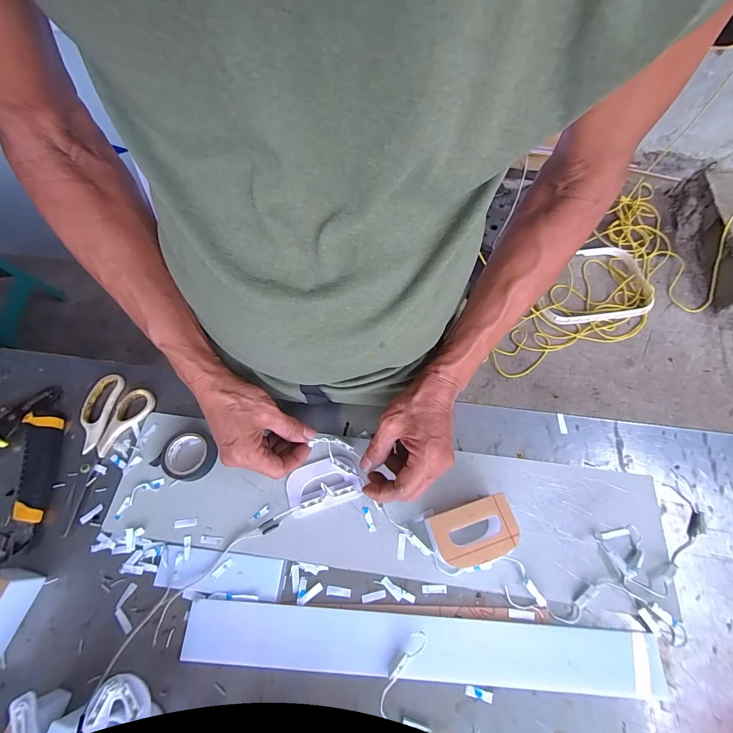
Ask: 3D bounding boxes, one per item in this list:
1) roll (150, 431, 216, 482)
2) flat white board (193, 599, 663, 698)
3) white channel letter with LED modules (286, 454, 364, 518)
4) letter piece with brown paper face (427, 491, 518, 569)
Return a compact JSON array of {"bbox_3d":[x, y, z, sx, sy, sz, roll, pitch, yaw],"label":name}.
[{"bbox_3d":[-0.212,0.106,0.412,0.061,0.018,0.056,-1,65,1],"label":"roll"},{"bbox_3d":[0.048,0.268,0.333,0.448,0.010,0.049,3,66,3],"label":"flat white board"},{"bbox_3d":[-0.051,0.133,0.396,0.082,0.008,0.052,-18,66,-7],"label":"white channel letter with LED modules"},{"bbox_3d":[0.107,0.168,0.356,0.082,0.046,0.057,-16,66,-6],"label":"letter piece with brown paper face"}]

